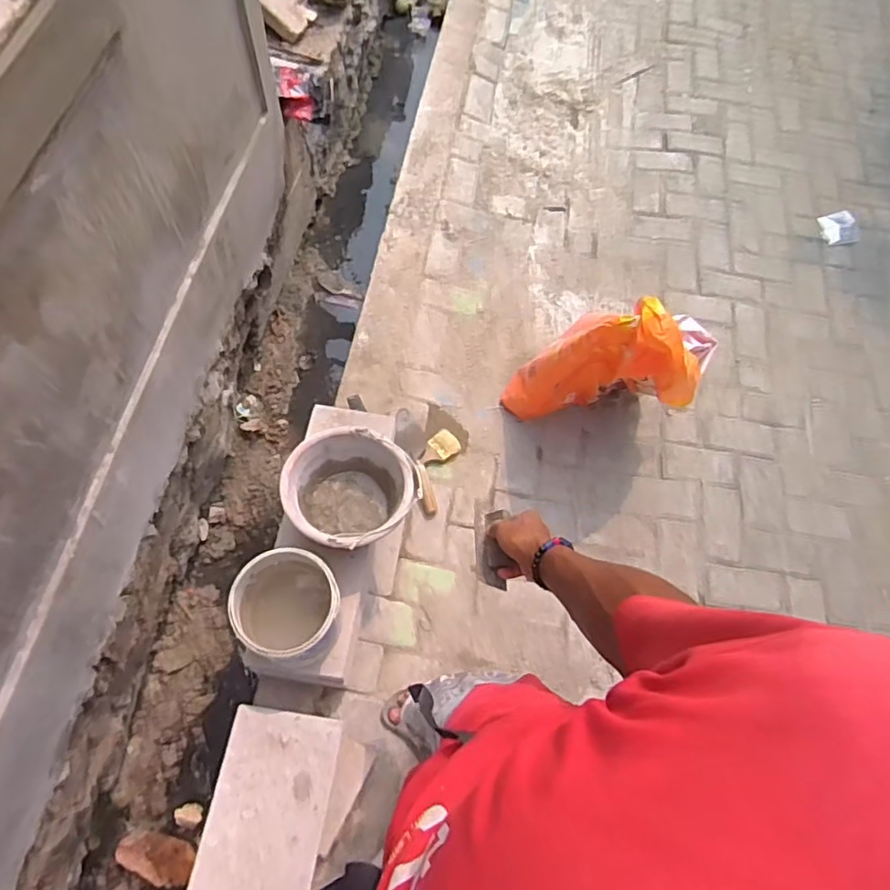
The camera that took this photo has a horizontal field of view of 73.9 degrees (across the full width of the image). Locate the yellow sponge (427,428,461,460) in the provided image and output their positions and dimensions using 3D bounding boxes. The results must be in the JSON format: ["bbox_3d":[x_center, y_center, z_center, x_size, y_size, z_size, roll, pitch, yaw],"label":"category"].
[{"bbox_3d":[0.000,-0.002,1.536,0.065,0.027,0.070,-34,73,-12],"label":"yellow sponge"}]

